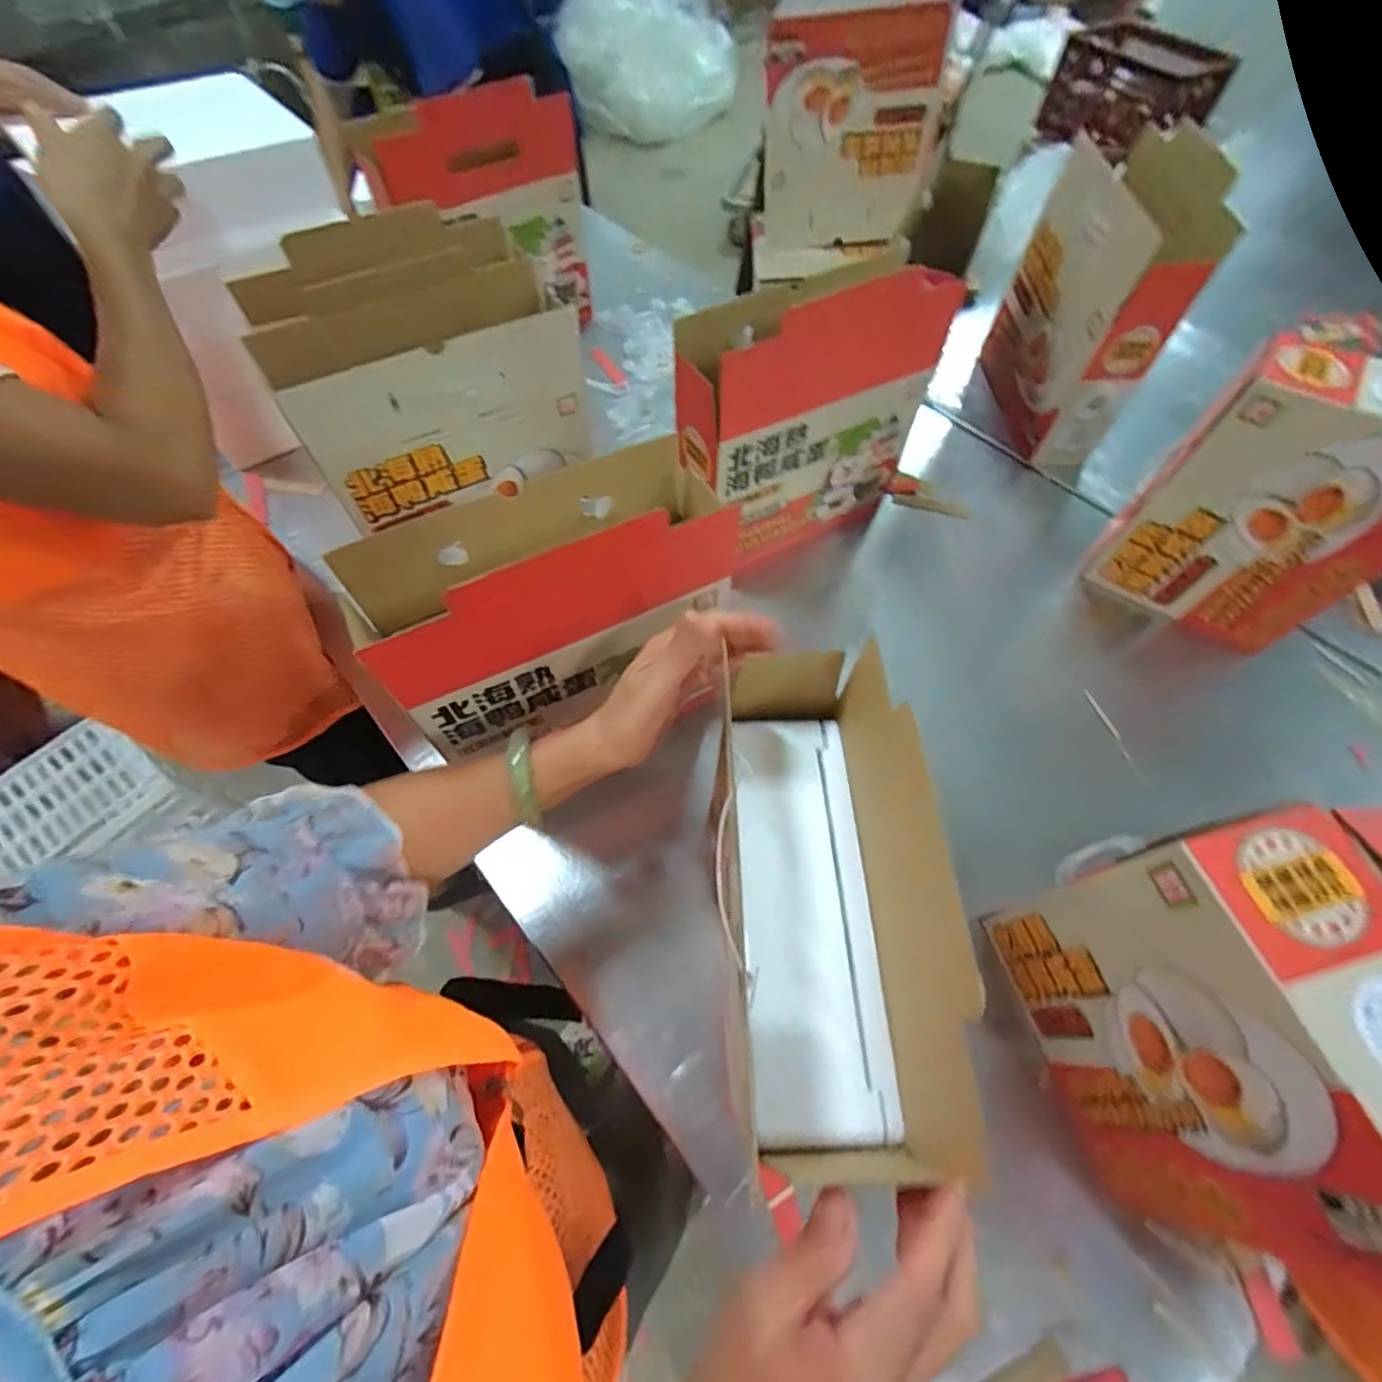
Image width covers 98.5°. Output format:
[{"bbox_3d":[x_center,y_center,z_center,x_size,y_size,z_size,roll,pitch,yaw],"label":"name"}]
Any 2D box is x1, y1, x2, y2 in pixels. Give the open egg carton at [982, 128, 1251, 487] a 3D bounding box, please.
[{"bbox_3d":[0.513,-0.493,0.782,0.102,0.329,0.233,0,59,0],"label":"open egg carton"}]

